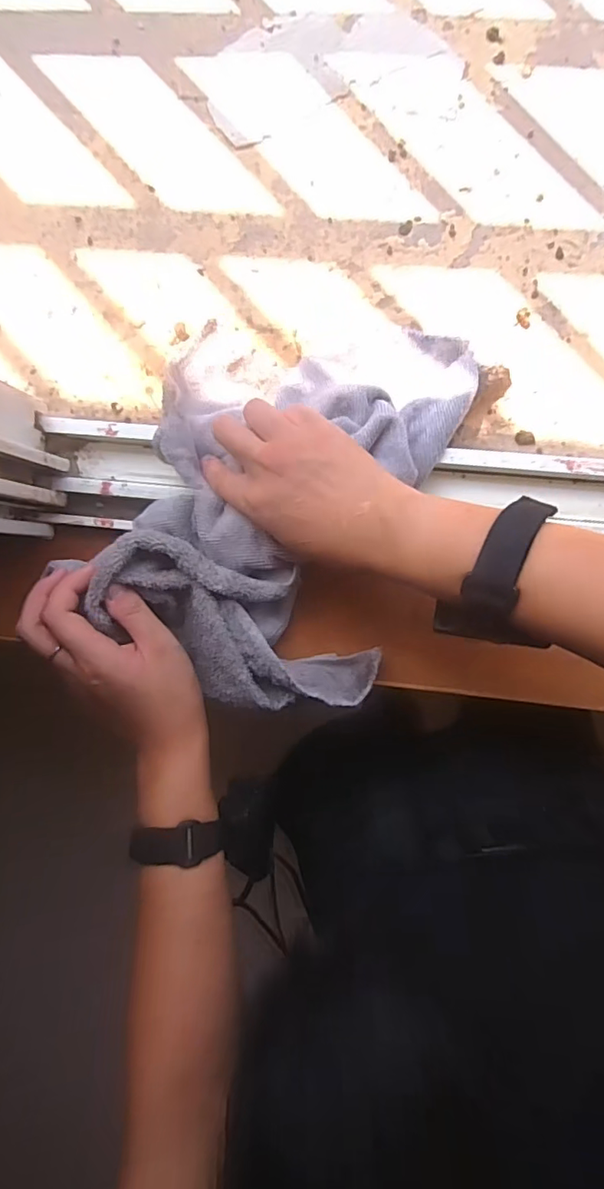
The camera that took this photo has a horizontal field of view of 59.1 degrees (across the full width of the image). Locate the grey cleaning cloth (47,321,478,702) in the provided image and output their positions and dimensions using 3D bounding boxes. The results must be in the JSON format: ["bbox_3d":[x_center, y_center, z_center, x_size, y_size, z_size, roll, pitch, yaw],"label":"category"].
[{"bbox_3d":[-0.019,-0.073,0.383,0.212,0.092,0.292,19,93,4],"label":"grey cleaning cloth"}]

